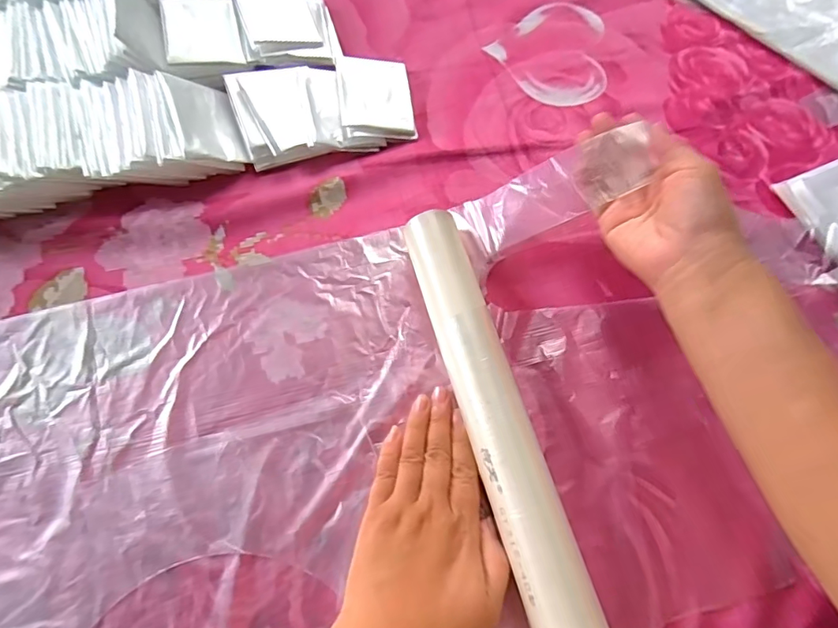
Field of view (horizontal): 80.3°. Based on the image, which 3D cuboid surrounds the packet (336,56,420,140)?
[{"bbox_3d":[-0.037,-0.189,0.431,0.061,0.019,0.083,-8,69,-4],"label":"packet"}]

